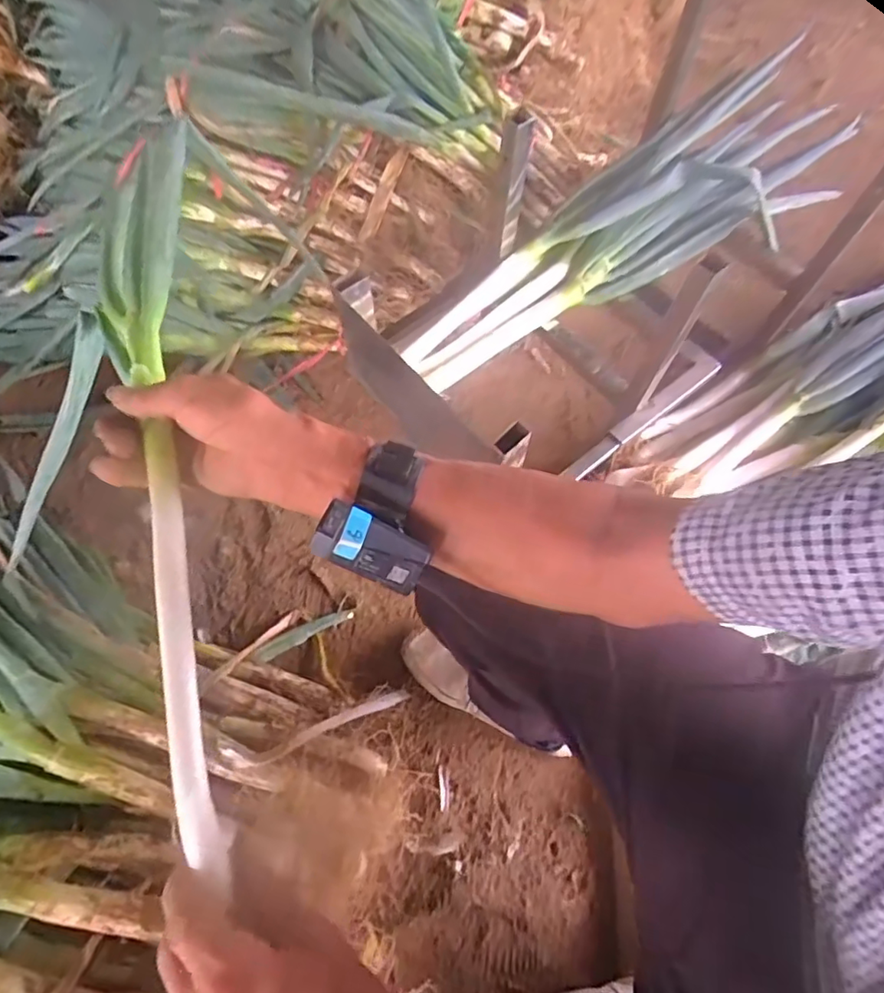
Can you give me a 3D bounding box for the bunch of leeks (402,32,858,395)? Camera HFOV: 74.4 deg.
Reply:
[{"bbox_3d":[0.314,-0.411,0.858,0.851,0.122,0.206,-36,70,-14],"label":"bunch of leeks"}]

